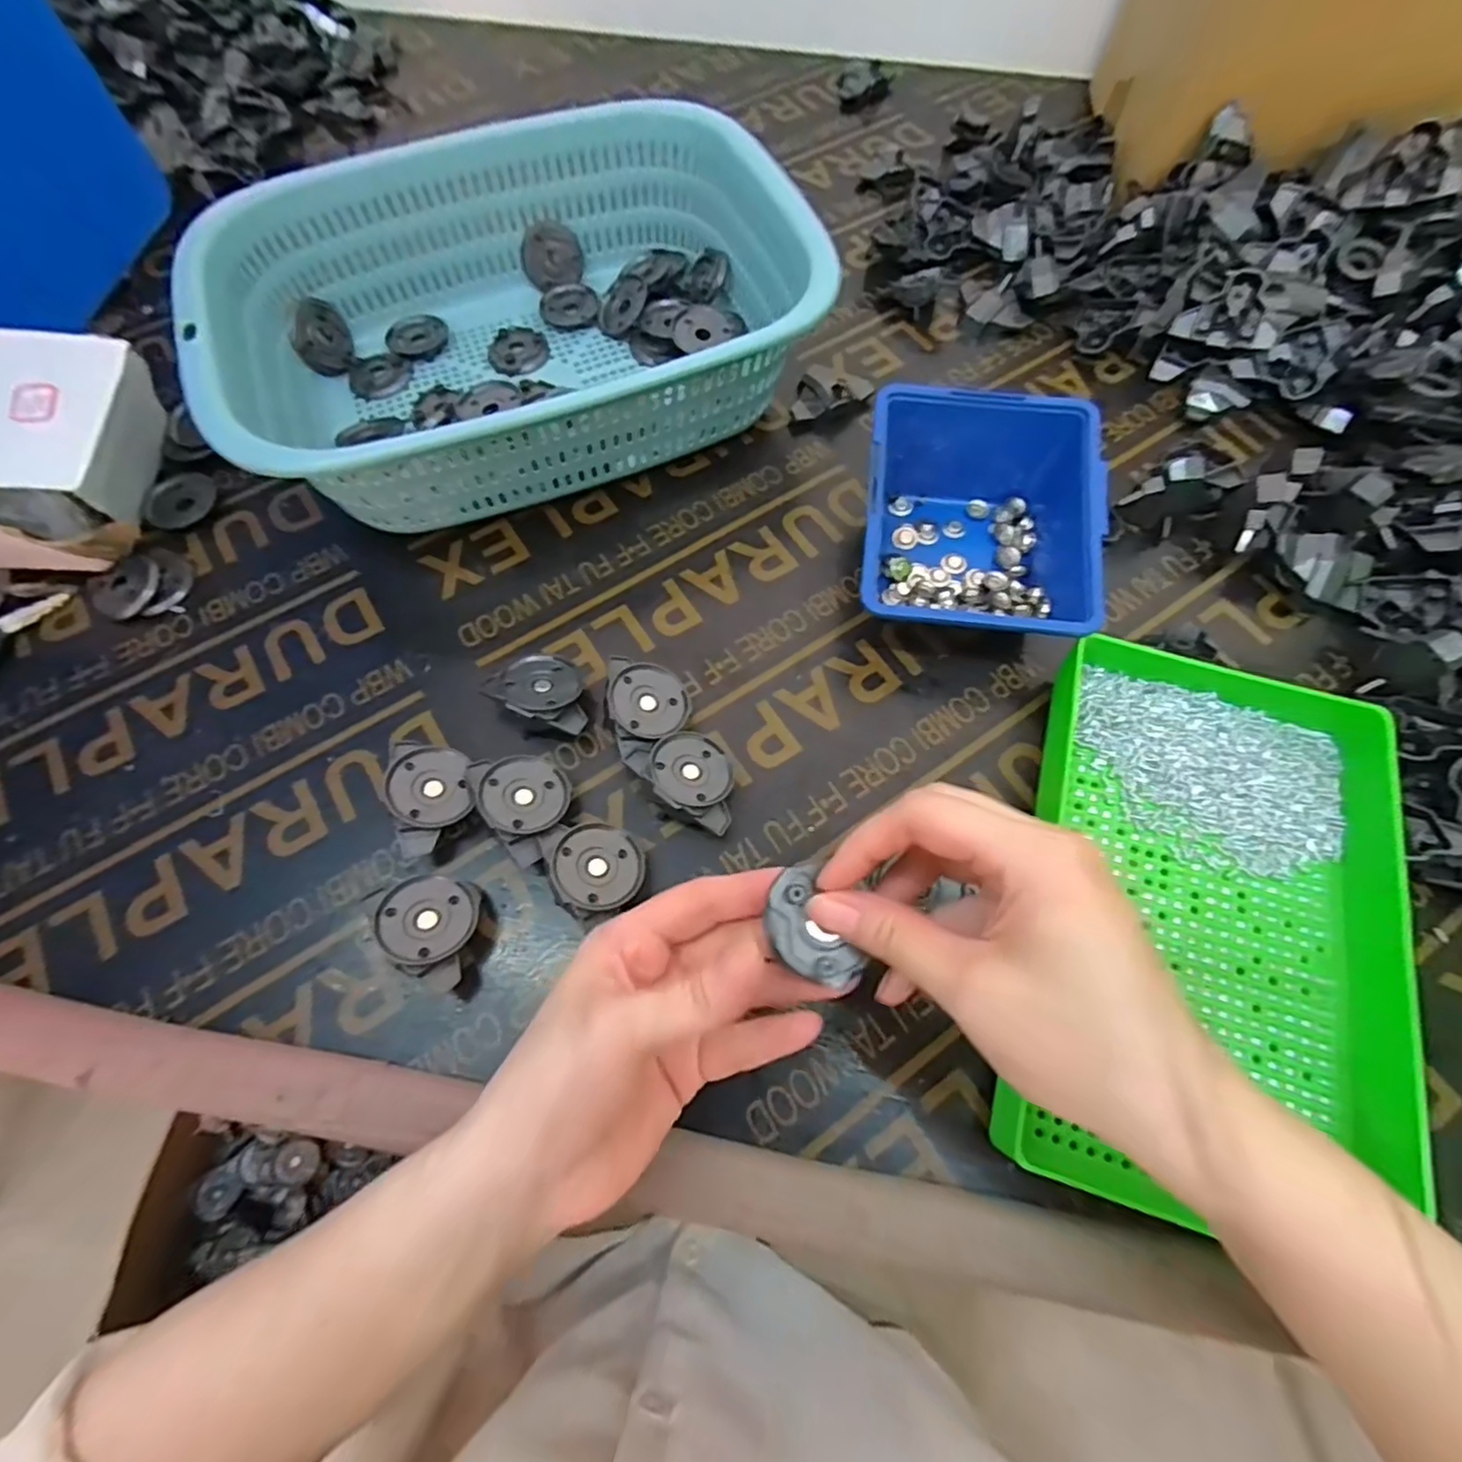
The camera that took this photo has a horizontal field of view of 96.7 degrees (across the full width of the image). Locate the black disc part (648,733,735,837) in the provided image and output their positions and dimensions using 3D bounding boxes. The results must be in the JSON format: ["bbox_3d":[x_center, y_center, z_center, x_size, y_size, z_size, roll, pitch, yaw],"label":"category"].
[{"bbox_3d":[-0.021,0.025,0.327,0.042,0.014,0.049,9,56,-14],"label":"black disc part"}]

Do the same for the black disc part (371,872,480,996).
[{"bbox_3d":[-0.140,0.090,0.298,0.042,0.014,0.045,18,48,-6],"label":"black disc part"}]

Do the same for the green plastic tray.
[{"bbox_3d":[0.219,0.069,0.295,0.156,0.037,0.234,18,65,5],"label":"green plastic tray"}]

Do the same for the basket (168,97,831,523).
[{"bbox_3d":[-0.129,-0.251,0.402,0.338,0.108,0.245,-23,68,-9],"label":"basket"}]

